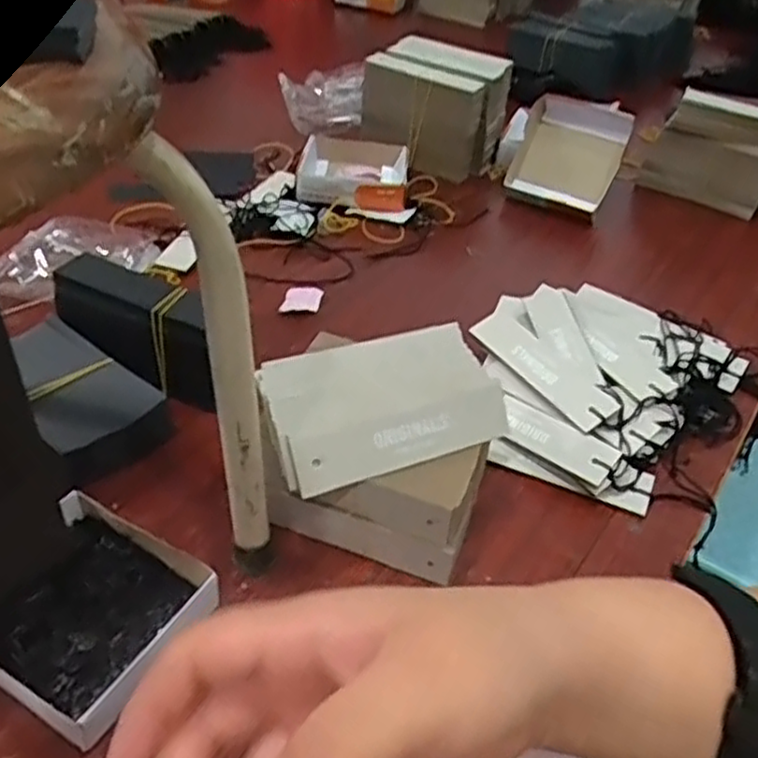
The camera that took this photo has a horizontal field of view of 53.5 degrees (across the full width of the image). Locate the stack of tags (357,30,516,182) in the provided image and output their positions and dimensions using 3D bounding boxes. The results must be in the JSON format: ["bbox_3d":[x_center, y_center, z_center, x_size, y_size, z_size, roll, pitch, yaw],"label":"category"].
[{"bbox_3d":[0.061,-0.298,0.824,0.141,0.104,0.094,23,43,18],"label":"stack of tags"}]

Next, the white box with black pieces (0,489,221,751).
[{"bbox_3d":[-0.157,0.119,0.394,0.108,0.024,0.099,25,45,22],"label":"white box with black pieces"}]

